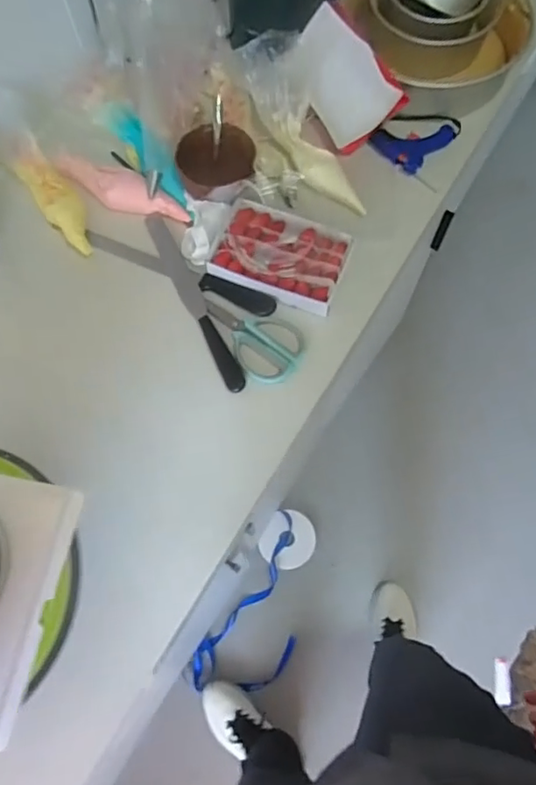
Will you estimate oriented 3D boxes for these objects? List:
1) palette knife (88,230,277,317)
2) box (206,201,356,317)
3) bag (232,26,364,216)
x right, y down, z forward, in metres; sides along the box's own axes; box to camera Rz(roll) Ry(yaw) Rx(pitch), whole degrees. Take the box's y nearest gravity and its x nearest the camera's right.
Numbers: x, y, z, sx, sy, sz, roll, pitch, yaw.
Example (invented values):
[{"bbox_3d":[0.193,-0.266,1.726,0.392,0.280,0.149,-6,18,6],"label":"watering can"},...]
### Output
[{"bbox_3d":[-0.134,-0.181,0.813,0.311,0.018,0.028,23,71,9],"label":"palette knife"},{"bbox_3d":[0.020,-0.201,0.802,0.183,0.041,0.136,22,71,9],"label":"box"},{"bbox_3d":[0.053,-0.402,0.853,0.099,0.083,0.311,-26,86,-9],"label":"bag"}]

